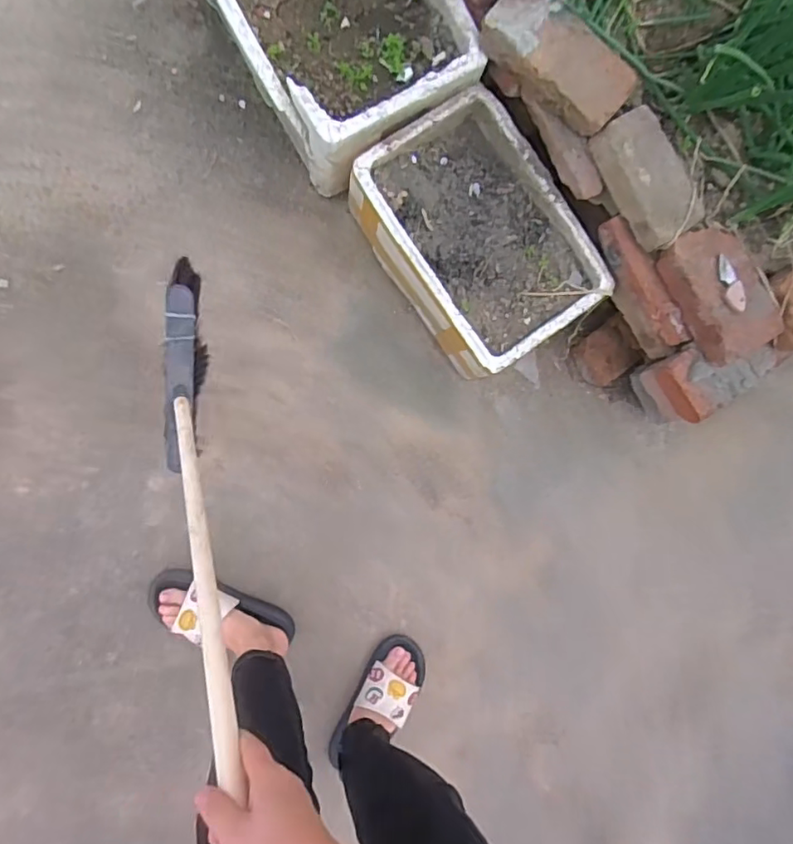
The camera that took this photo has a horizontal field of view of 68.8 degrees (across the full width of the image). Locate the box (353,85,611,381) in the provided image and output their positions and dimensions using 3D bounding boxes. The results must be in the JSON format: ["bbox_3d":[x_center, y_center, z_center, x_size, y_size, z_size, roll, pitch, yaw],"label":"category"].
[{"bbox_3d":[0.131,-0.307,1.015,0.268,0.190,0.392,-35,95,-10],"label":"box"}]

